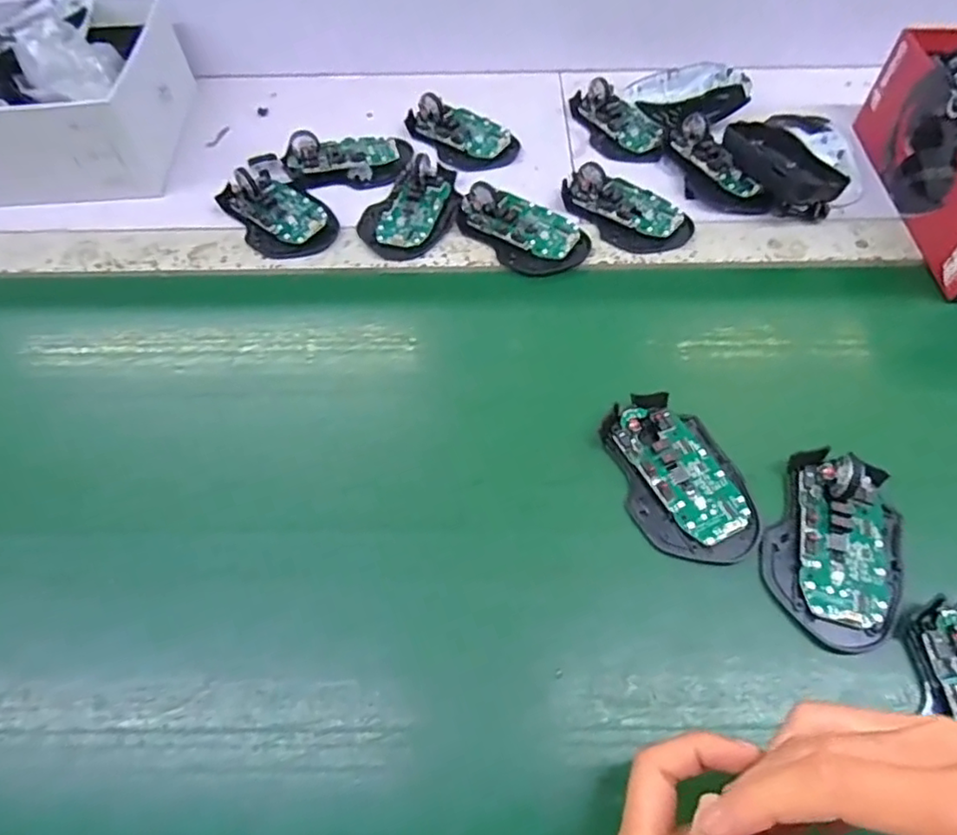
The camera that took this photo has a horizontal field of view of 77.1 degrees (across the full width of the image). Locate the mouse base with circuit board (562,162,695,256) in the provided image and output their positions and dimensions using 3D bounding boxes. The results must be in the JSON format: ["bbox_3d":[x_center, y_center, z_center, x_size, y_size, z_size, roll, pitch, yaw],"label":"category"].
[{"bbox_3d":[0.125,-0.179,0.508,0.067,0.026,0.108,-34,63,-19],"label":"mouse base with circuit board"}]

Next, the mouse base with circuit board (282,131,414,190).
[{"bbox_3d":[-0.120,-0.245,0.548,0.109,0.033,0.071,2,58,2],"label":"mouse base with circuit board"}]

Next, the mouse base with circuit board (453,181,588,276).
[{"bbox_3d":[0.032,-0.159,0.494,0.111,0.031,0.063,33,64,20],"label":"mouse base with circuit board"}]

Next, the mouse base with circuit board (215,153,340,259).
[{"bbox_3d":[-0.177,-0.184,0.515,0.071,0.025,0.122,-37,64,-21],"label":"mouse base with circuit board"}]

